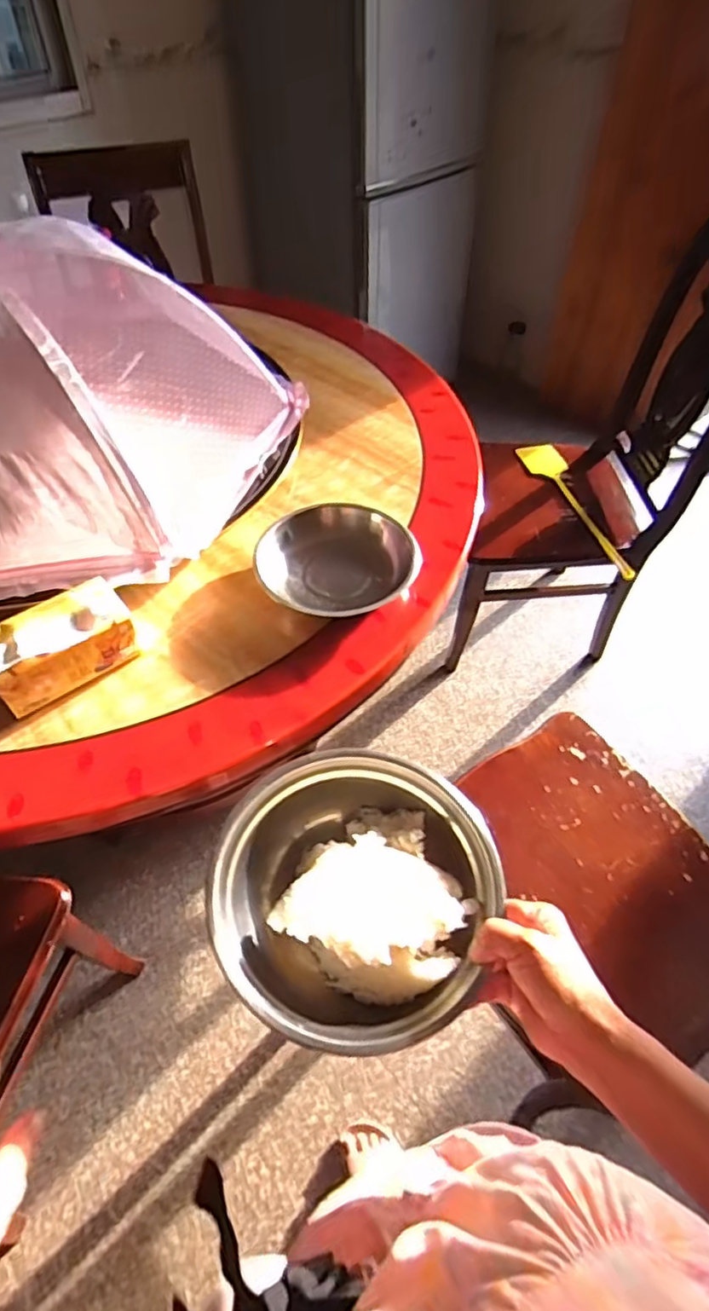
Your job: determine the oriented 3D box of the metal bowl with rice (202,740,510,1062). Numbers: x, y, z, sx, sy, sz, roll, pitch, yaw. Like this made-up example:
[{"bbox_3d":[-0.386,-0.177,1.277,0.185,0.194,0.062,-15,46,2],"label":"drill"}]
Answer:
[{"bbox_3d":[0.000,0.172,0.467,0.195,0.058,0.195,-1,54,1],"label":"metal bowl with rice"}]

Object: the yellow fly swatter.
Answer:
[{"bbox_3d":[0.526,-0.369,1.505,0.088,0.022,0.502,-13,54,-7],"label":"yellow fly swatter"}]

